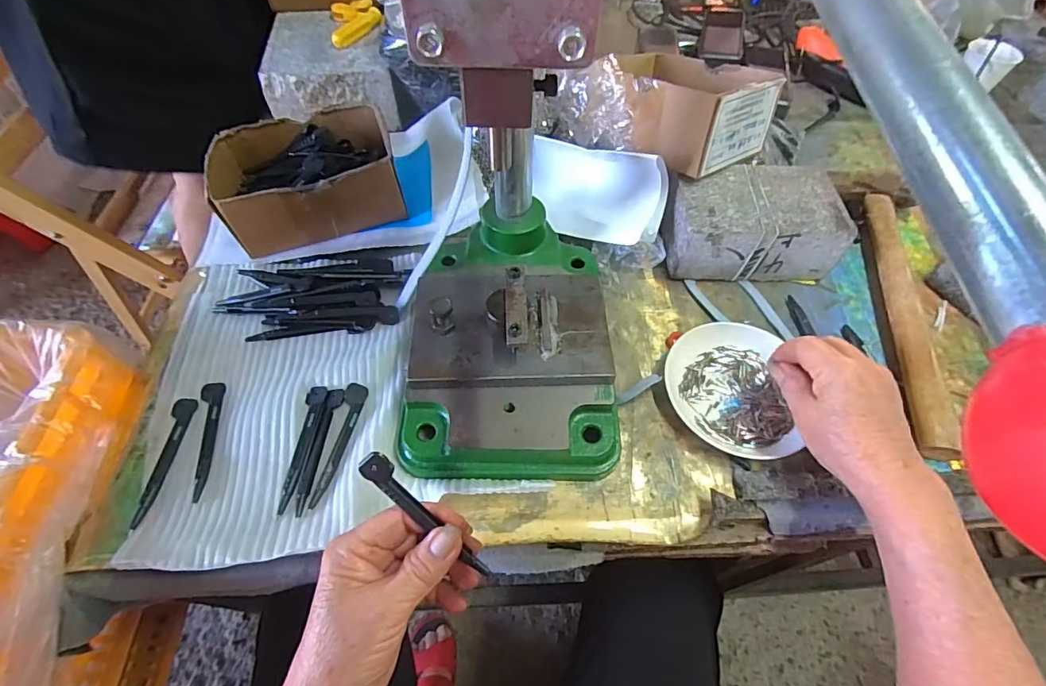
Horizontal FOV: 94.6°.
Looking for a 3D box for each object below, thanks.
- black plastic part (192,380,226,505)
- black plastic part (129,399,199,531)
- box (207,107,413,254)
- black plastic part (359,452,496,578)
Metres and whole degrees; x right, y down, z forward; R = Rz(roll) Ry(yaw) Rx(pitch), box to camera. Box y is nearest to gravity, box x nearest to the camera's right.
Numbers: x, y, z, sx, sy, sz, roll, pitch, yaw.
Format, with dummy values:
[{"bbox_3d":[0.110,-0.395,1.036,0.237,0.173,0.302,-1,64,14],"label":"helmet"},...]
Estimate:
[{"bbox_3d":[-0.238,0.070,0.367,0.017,0.004,0.100,-14,57,-11],"label":"black plastic part"},{"bbox_3d":[-0.261,0.084,0.353,0.017,0.005,0.098,-4,56,-4],"label":"black plastic part"},{"bbox_3d":[-0.212,-0.167,0.479,0.160,0.066,0.133,-16,58,-12],"label":"box"},{"bbox_3d":[-0.052,0.099,0.271,0.101,0.009,0.013,49,61,-14],"label":"black plastic part"}]

